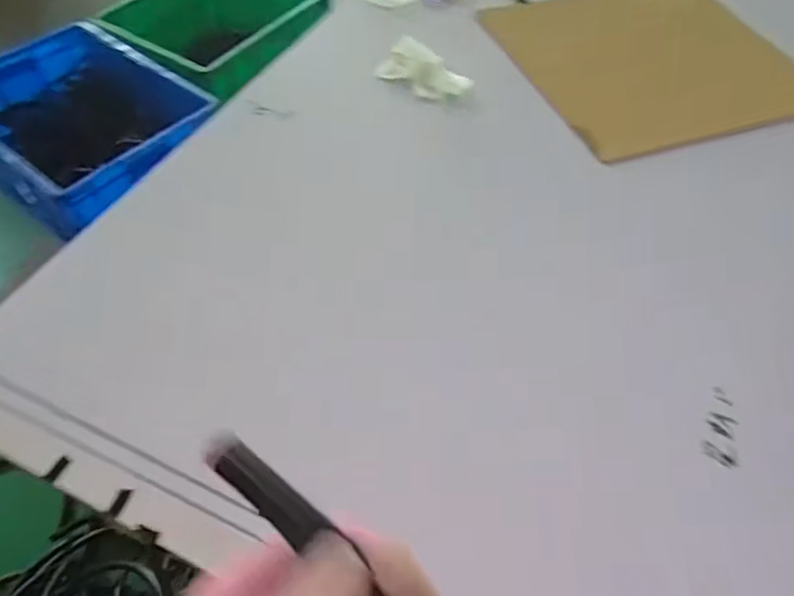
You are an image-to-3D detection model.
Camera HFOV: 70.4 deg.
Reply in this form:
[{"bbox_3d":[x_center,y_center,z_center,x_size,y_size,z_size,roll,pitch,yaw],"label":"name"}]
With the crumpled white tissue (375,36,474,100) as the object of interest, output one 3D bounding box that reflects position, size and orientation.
[{"bbox_3d":[0.034,-0.262,0.652,0.097,0.021,0.068,29,57,16],"label":"crumpled white tissue"}]

